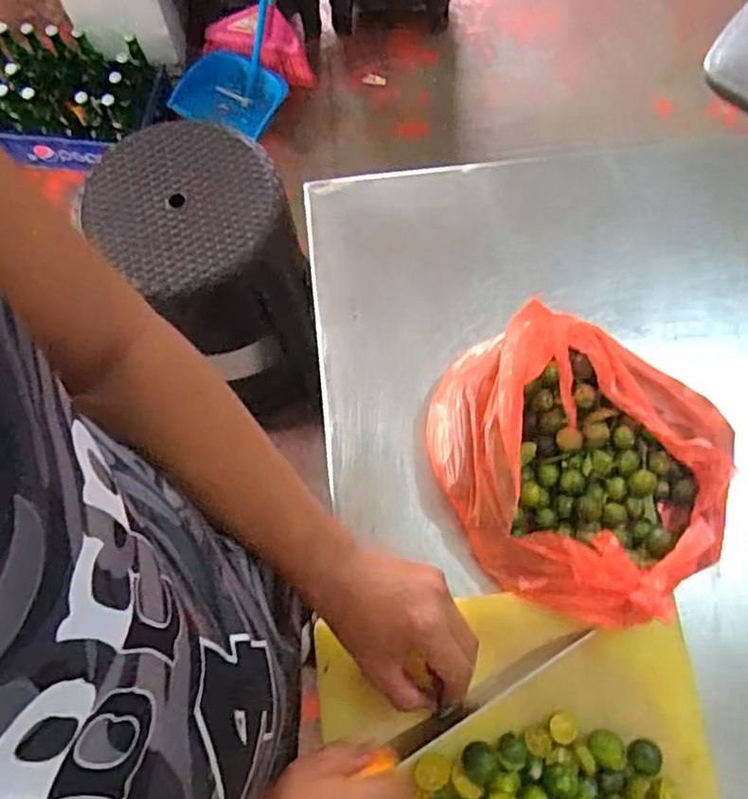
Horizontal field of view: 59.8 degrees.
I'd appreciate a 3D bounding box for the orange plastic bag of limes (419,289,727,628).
[{"bbox_3d":[0.170,0.053,0.561,0.255,0.086,0.240,29,74,11],"label":"orange plastic bag of limes"}]

